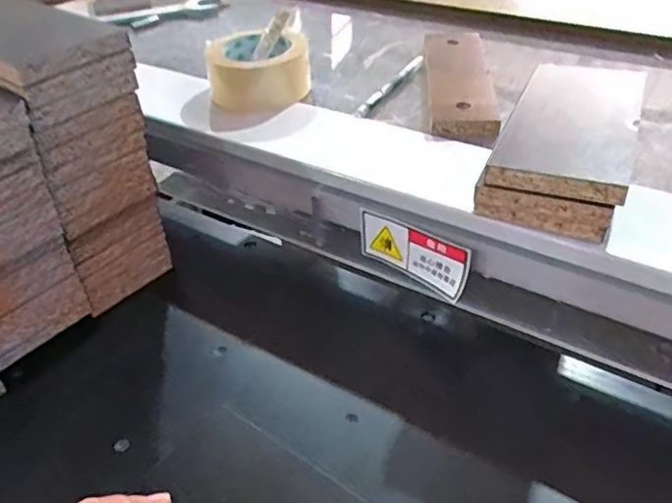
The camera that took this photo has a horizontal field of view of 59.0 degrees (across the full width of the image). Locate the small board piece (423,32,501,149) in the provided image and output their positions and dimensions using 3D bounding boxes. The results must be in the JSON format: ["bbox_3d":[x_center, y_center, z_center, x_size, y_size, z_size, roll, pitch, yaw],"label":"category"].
[{"bbox_3d":[0.128,-0.181,0.626,0.063,0.014,0.257,1,39,6],"label":"small board piece"}]

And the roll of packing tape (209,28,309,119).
[{"bbox_3d":[-0.084,-0.194,0.628,0.108,0.044,0.107,-9,39,-7],"label":"roll of packing tape"}]

